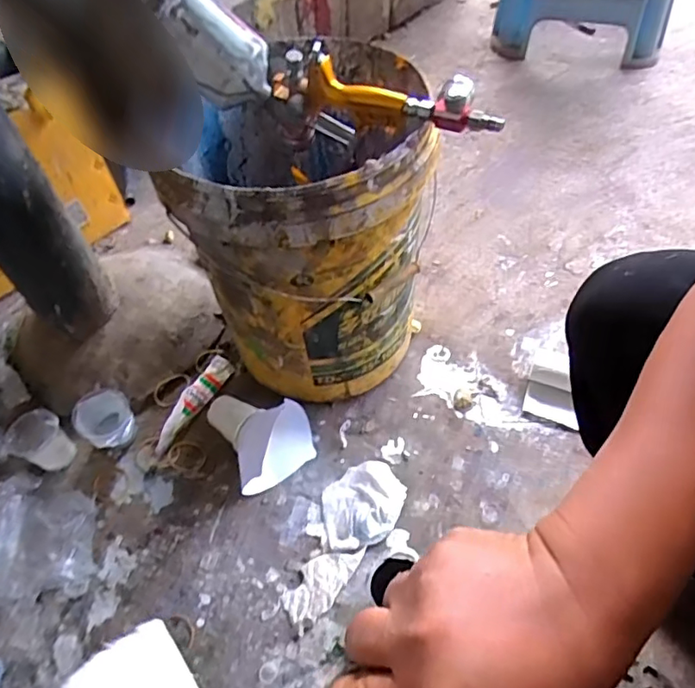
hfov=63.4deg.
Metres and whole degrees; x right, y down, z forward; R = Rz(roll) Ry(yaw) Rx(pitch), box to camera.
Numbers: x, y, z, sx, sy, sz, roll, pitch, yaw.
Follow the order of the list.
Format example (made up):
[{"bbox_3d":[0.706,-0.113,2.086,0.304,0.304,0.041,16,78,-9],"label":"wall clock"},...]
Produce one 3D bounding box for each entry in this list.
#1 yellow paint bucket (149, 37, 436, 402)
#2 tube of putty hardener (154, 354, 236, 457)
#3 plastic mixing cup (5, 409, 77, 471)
[{"bbox_3d":[-0.046,-0.149,0.733,0.269,0.350,0.305,-7,54,-1],"label":"yellow paint bucket"},{"bbox_3d":[-0.228,0.084,0.818,0.043,0.014,0.169,24,59,20],"label":"tube of putty hardener"},{"bbox_3d":[-0.418,0.133,0.771,0.061,0.066,0.066,-2,54,3],"label":"plastic mixing cup"}]

